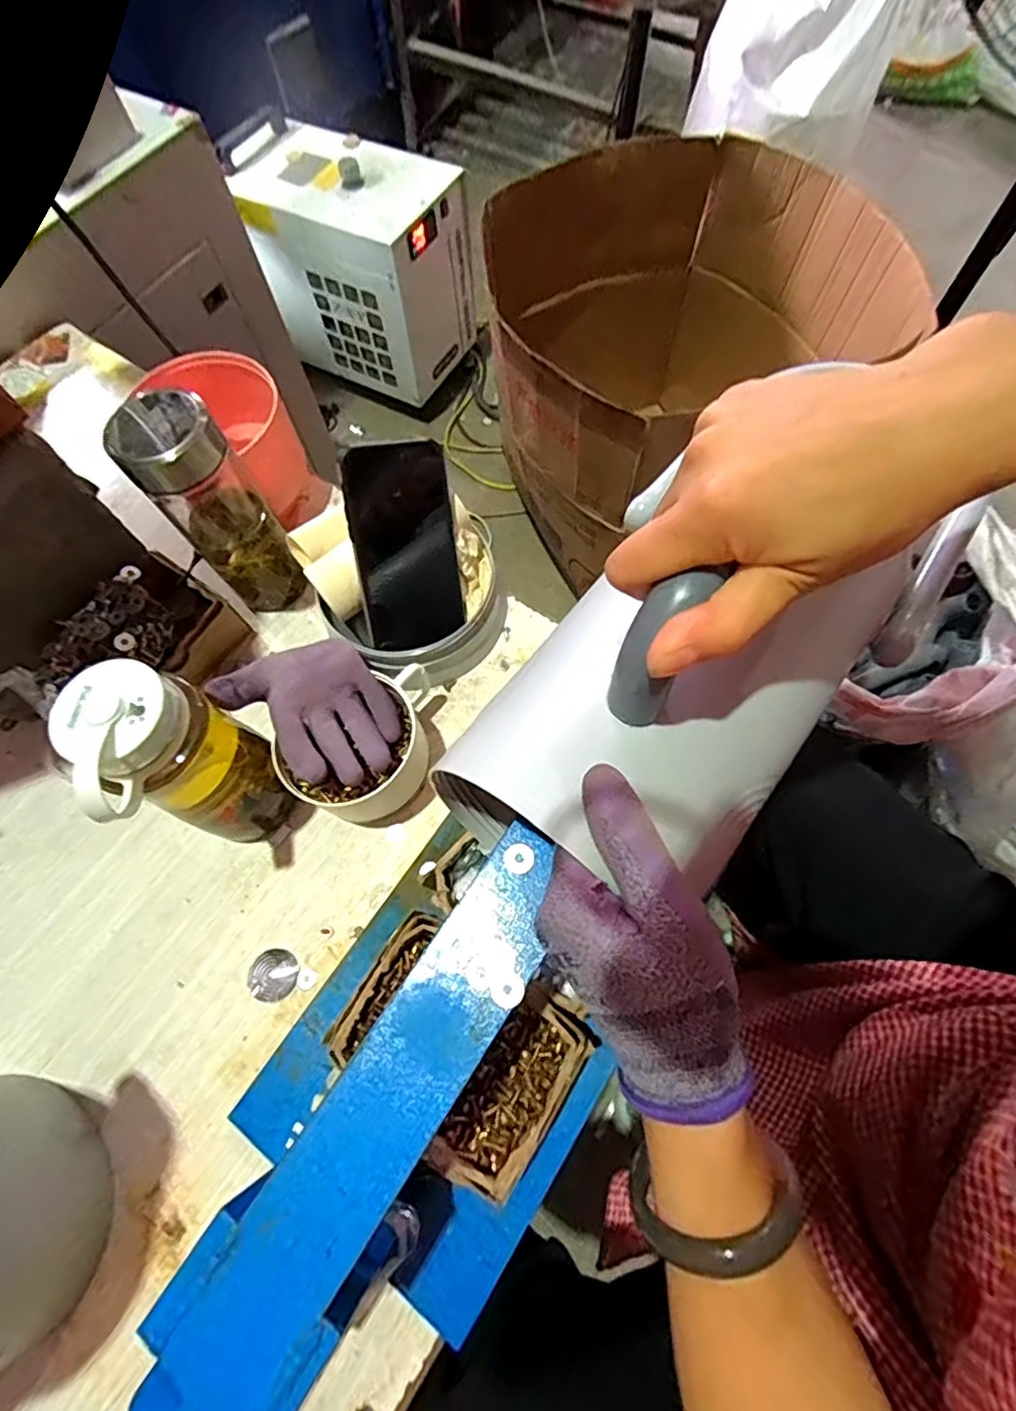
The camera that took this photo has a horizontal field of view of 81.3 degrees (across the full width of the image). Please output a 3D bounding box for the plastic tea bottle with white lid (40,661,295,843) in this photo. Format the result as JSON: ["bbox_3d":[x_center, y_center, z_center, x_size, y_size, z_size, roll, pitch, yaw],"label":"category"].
[{"bbox_3d":[-0.217,0.043,0.417,0.082,0.190,0.079,39,75,16],"label":"plastic tea bottle with white lid"}]

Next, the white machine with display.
[{"bbox_3d":[-0.357,-1.042,1.451,0.492,0.433,0.311,19,70,10],"label":"white machine with display"}]

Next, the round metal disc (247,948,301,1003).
[{"bbox_3d":[-0.179,0.204,0.448,0.036,0.006,0.036,-1,68,3],"label":"round metal disc"}]

